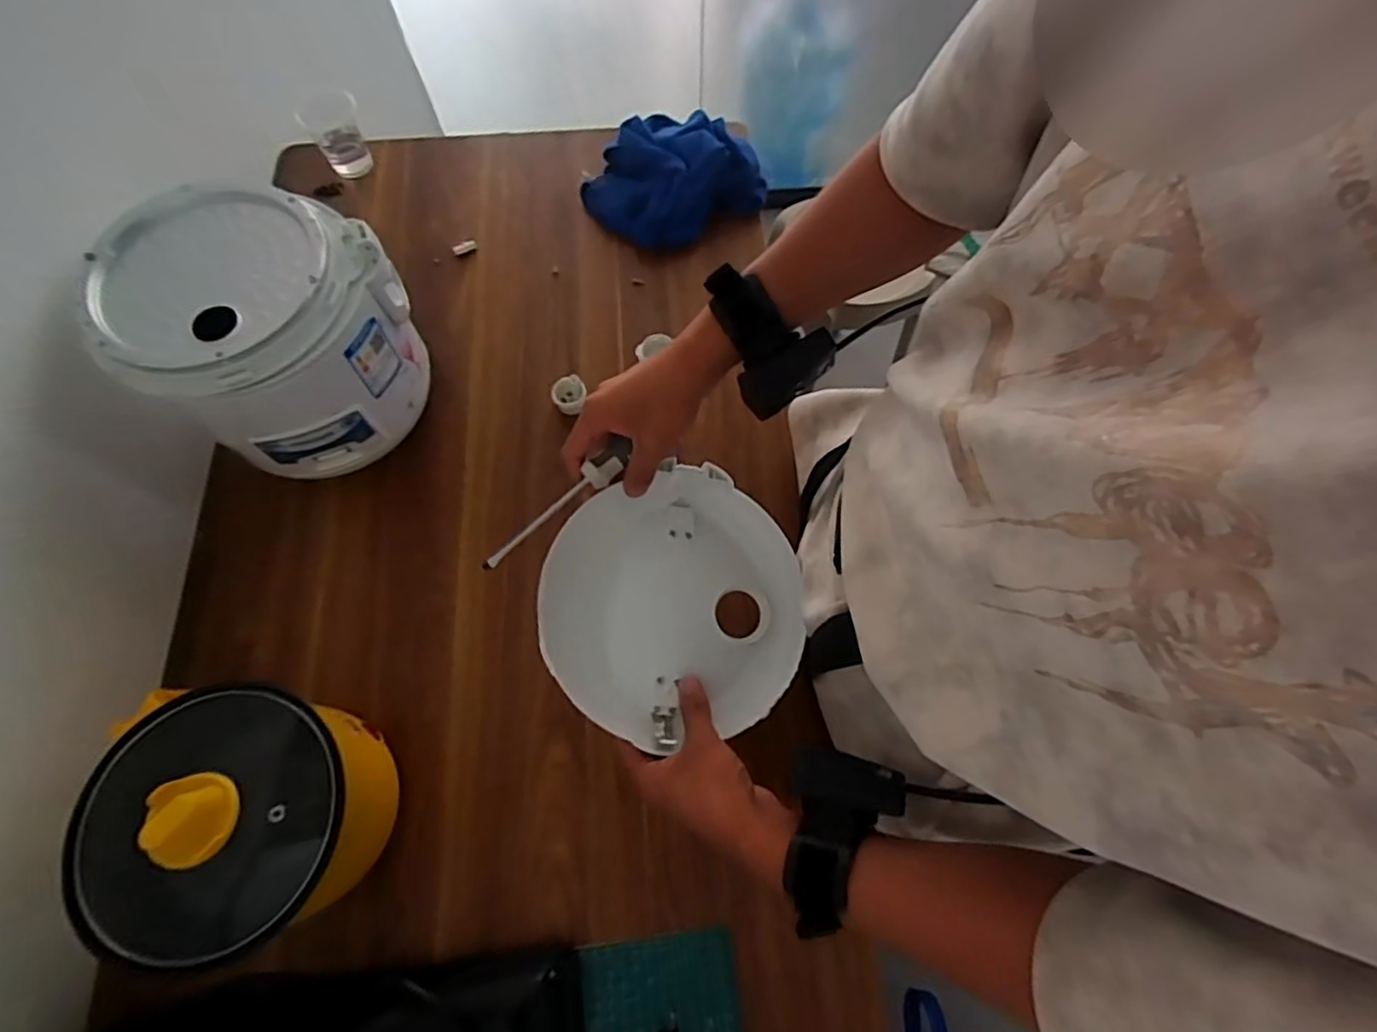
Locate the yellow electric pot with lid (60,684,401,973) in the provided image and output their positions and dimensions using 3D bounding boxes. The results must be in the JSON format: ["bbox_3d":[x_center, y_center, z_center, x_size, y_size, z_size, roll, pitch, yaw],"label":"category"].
[{"bbox_3d":[-0.319,0.208,0.466,0.156,0.157,0.183,-15,69,-5],"label":"yellow electric pot with lid"}]

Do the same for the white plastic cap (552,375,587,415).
[{"bbox_3d":[-0.125,-0.127,0.673,0.036,0.033,0.039,0,68,1],"label":"white plastic cap"}]

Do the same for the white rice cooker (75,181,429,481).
[{"bbox_3d":[-0.368,-0.163,0.574,0.202,0.162,0.206,0,68,1],"label":"white rice cooker"}]

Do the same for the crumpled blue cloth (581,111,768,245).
[{"bbox_3d":[-0.023,-0.413,0.763,0.199,0.054,0.171,-27,70,-10],"label":"crumpled blue cloth"}]

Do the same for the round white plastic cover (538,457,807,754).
[{"bbox_3d":[-0.006,0.061,0.507,0.216,0.050,0.216,7,70,-19],"label":"round white plastic cover"}]

